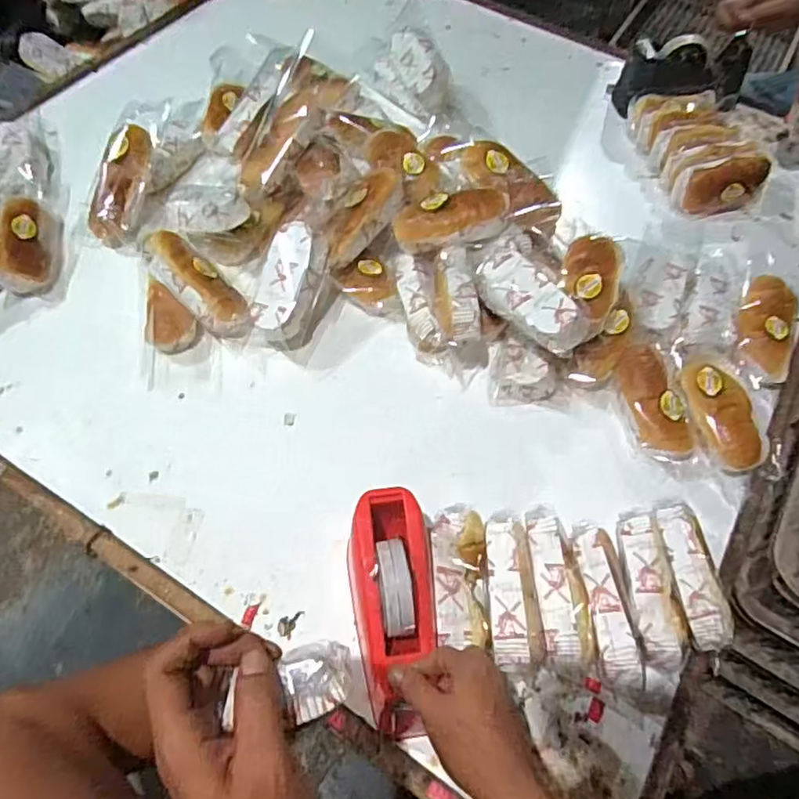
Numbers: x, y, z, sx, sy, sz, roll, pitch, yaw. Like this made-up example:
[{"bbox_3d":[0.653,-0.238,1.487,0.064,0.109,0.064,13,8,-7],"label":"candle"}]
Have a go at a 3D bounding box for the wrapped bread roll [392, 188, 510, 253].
[{"bbox_3d":[0.061,-0.221,0.737,0.141,0.048,0.062,-9,56,17],"label":"wrapped bread roll"}]

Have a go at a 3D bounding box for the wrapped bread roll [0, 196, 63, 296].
[{"bbox_3d":[-0.471,-0.202,0.774,0.055,0.063,0.125,-3,58,-5],"label":"wrapped bread roll"}]

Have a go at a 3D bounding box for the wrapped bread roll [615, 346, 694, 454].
[{"bbox_3d":[0.291,0.004,0.704,0.062,0.046,0.136,-13,60,-11],"label":"wrapped bread roll"}]

